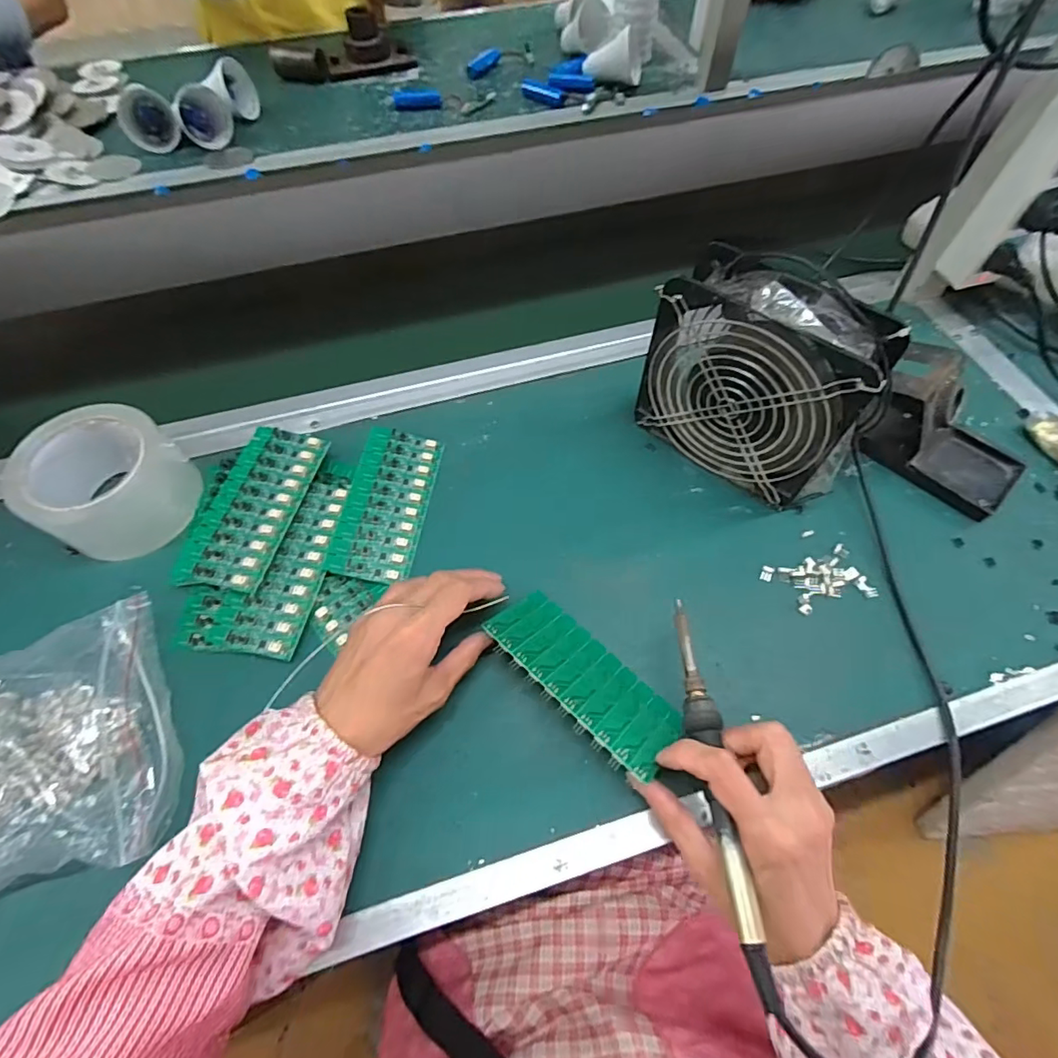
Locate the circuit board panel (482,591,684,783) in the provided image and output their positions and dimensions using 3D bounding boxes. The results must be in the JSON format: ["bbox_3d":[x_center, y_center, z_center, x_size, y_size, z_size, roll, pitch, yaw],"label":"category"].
[{"bbox_3d":[0.034,0.099,0.350,0.133,0.006,0.064,41,41,21],"label":"circuit board panel"}]

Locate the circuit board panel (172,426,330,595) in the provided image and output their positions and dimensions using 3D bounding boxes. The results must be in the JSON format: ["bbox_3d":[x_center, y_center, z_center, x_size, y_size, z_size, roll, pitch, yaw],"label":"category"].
[{"bbox_3d":[-0.212,-0.020,0.407,0.064,0.009,0.136,14,63,2],"label":"circuit board panel"}]

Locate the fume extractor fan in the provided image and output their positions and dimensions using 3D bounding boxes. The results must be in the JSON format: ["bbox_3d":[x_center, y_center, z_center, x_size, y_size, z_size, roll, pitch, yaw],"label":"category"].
[{"bbox_3d":[0.166,-0.107,0.389,0.156,0.152,0.058,37,67,19],"label":"fume extractor fan"}]

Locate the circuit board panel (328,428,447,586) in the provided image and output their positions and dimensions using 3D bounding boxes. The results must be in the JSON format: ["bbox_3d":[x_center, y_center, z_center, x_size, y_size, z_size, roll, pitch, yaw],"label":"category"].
[{"bbox_3d":[-0.114,-0.023,0.426,0.063,0.007,0.137,14,61,-9],"label":"circuit board panel"}]

